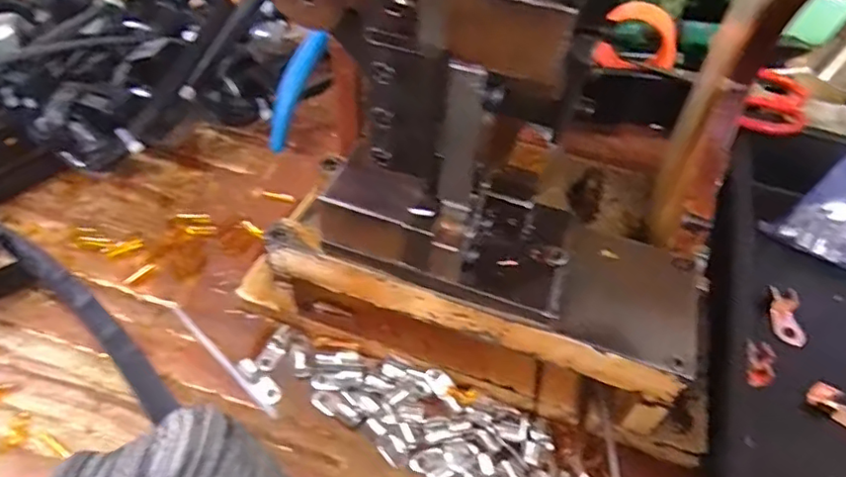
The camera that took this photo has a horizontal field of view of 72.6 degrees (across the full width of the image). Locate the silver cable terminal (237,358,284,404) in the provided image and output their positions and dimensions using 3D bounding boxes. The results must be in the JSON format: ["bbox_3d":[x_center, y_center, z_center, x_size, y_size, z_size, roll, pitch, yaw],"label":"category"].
[{"bbox_3d":[-0.101,0.088,0.357,0.034,0.005,0.013,44,56,9],"label":"silver cable terminal"}]

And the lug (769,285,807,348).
[{"bbox_3d":[0.258,0.055,0.409,0.020,0.011,0.043,10,48,4],"label":"lug"}]

